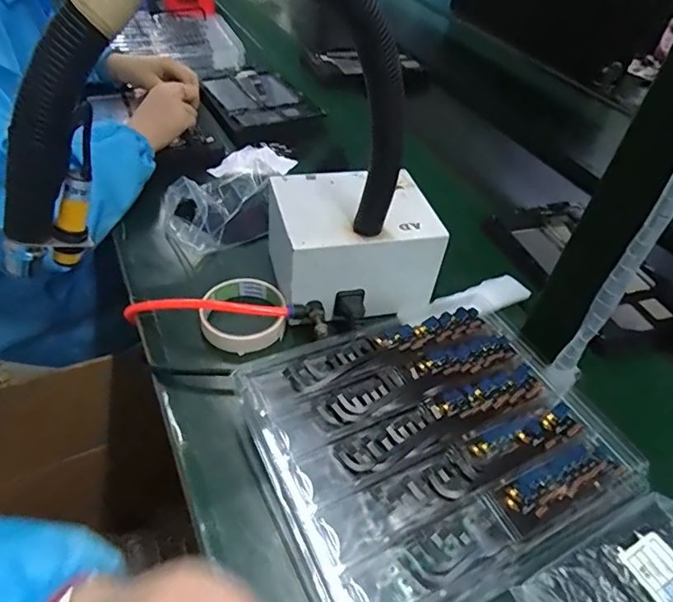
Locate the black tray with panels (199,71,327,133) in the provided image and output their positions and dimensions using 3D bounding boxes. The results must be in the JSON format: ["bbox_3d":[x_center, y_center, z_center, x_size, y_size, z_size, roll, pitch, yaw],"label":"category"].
[{"bbox_3d":[-0.135,-0.346,0.860,0.153,0.025,0.203,-19,52,-27],"label":"black tray with panels"}]

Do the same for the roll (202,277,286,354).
[{"bbox_3d":[-0.093,0.013,0.512,0.080,0.025,0.087,5,45,-5],"label":"roll"}]

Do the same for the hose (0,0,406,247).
[{"bbox_3d":[-0.072,-0.120,0.341,0.293,0.209,0.038,-13,49,-22],"label":"hose"}]

